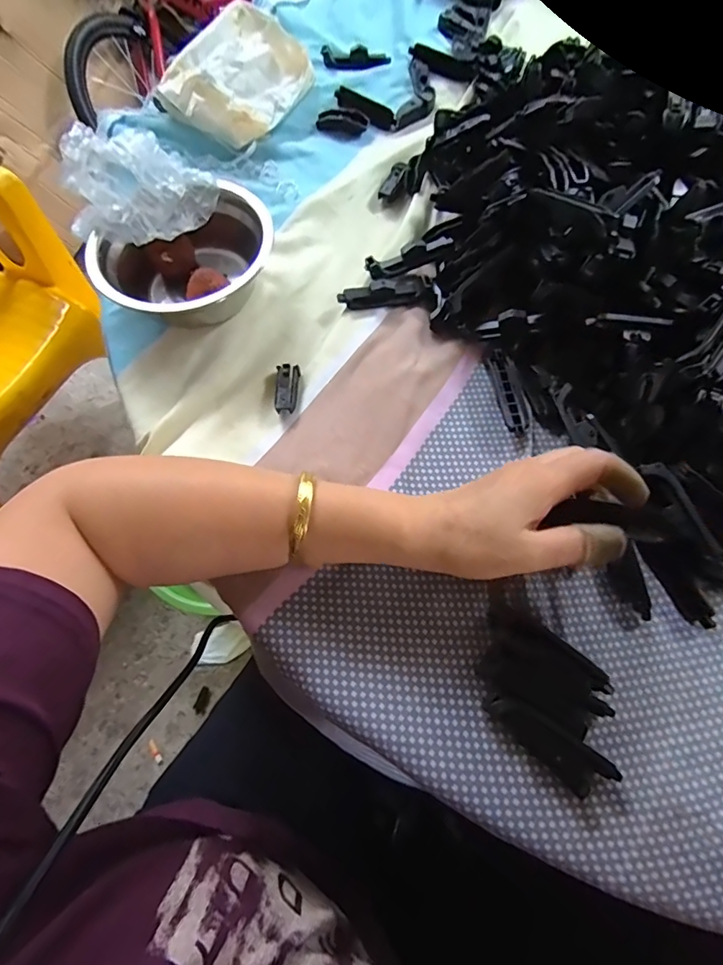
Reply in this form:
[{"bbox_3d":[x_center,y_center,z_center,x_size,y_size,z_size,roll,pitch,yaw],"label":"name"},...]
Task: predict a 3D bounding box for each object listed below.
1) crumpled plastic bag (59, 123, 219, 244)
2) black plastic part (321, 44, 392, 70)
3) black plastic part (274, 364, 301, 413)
[{"bbox_3d":[-0.167,-0.221,0.341,0.104,0.056,0.064,-41,73,-15],"label":"crumpled plastic bag"},{"bbox_3d":[-0.006,-0.464,0.502,0.073,0.013,0.023,0,67,0],"label":"black plastic part"},{"bbox_3d":[-0.054,-0.069,0.339,0.016,0.013,0.037,0,67,1],"label":"black plastic part"}]

